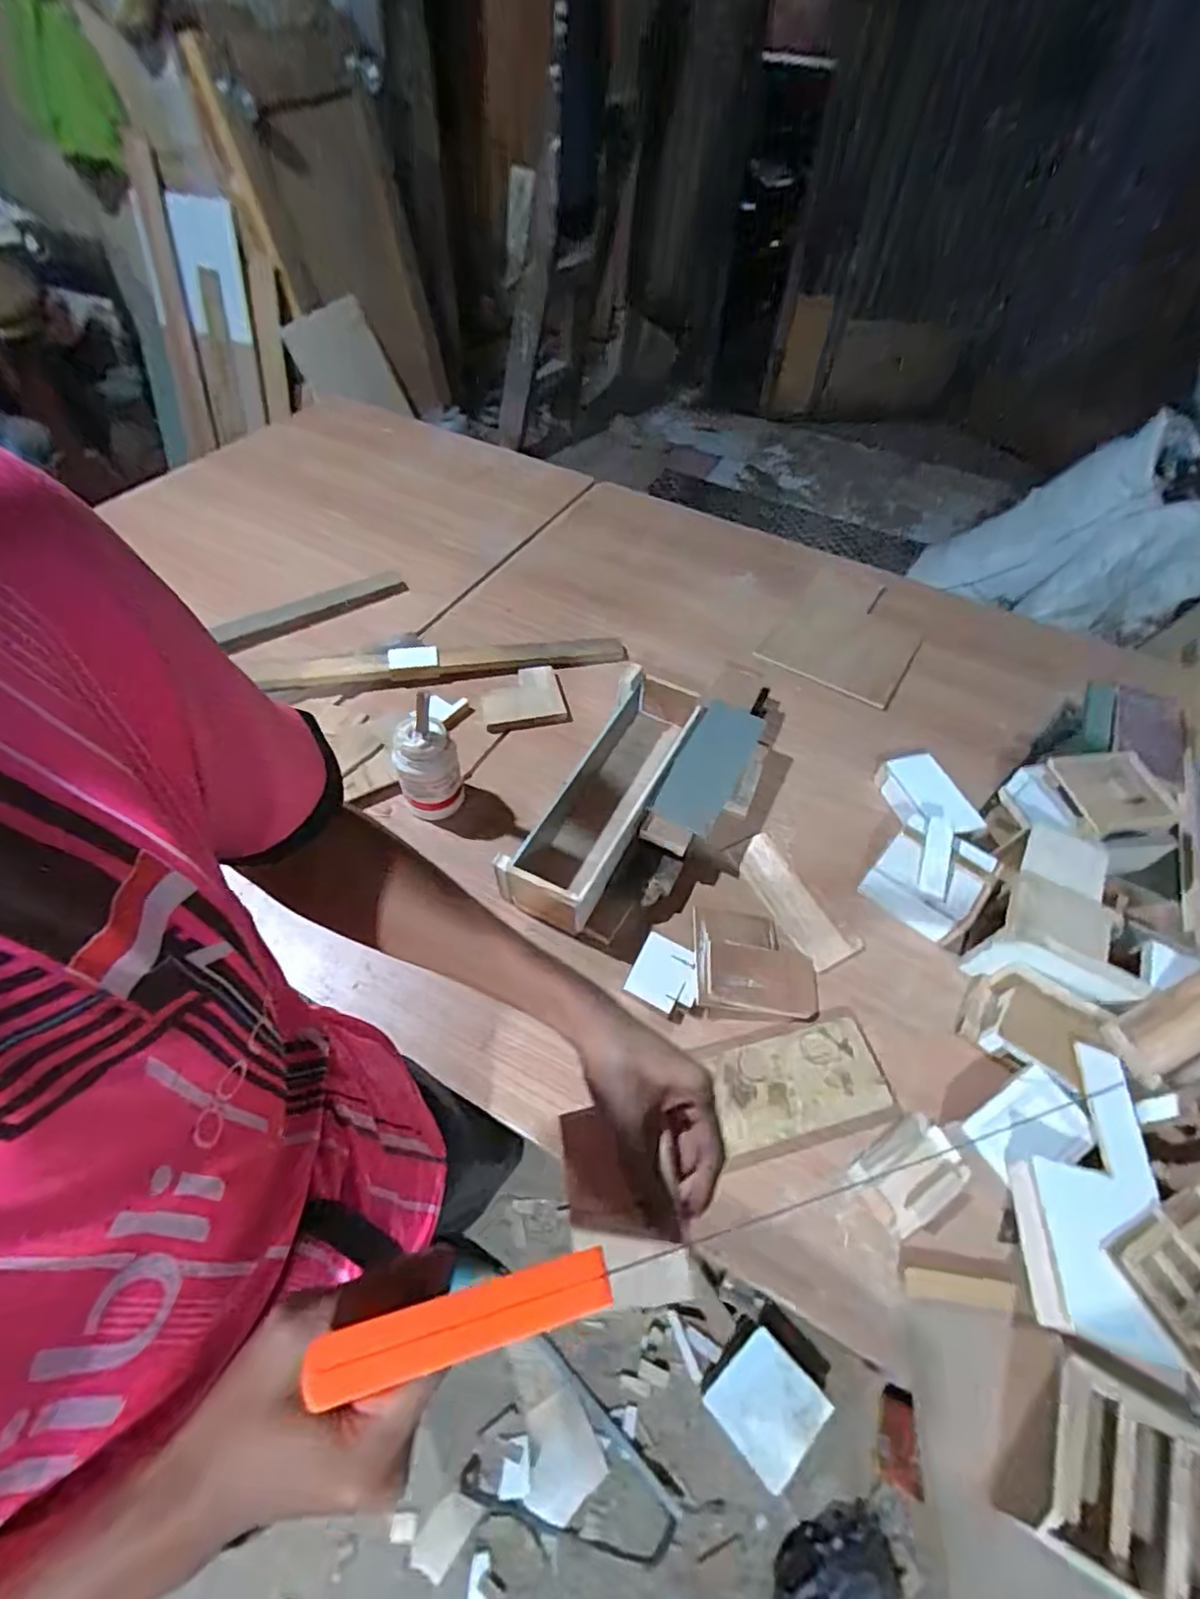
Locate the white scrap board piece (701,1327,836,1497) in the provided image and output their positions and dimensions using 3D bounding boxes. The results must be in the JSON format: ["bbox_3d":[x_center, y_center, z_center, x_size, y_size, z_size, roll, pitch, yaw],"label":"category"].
[{"bbox_3d":[0.271,0.984,1.016,0.146,0.019,0.152,-37,44,-24],"label":"white scrap board piece"}]

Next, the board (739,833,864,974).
[{"bbox_3d":[0.242,0.128,0.793,0.072,0.010,0.184,-26,60,-20],"label":"board"}]

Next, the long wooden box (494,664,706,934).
[{"bbox_3d":[0.013,-0.016,0.837,0.122,0.082,0.391,24,57,14],"label":"long wooden box"}]

